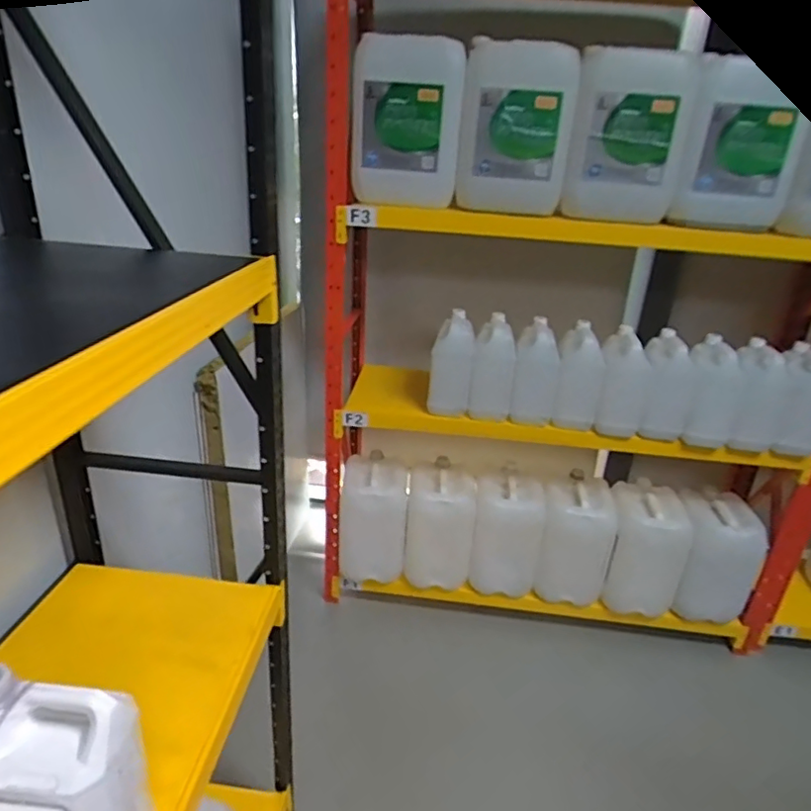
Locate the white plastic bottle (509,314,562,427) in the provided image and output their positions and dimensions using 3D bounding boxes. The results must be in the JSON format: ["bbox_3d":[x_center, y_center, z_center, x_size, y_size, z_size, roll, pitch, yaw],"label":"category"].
[{"bbox_3d":[0.395,-0.099,1.753,0.126,0.282,0.155,9,25,11],"label":"white plastic bottle"}]

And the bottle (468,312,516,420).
[{"bbox_3d":[0.268,-0.119,1.770,0.120,0.279,0.160,7,25,7],"label":"bottle"}]

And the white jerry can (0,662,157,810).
[{"bbox_3d":[-0.355,0.378,0.584,0.151,0.222,0.097,5,25,3],"label":"white jerry can"}]

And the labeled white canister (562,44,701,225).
[{"bbox_3d":[0.558,-0.658,1.445,0.262,0.388,0.210,14,26,20],"label":"labeled white canister"}]

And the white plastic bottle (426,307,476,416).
[{"bbox_3d":[0.138,-0.126,1.774,0.124,0.289,0.179,5,25,2],"label":"white plastic bottle"}]

